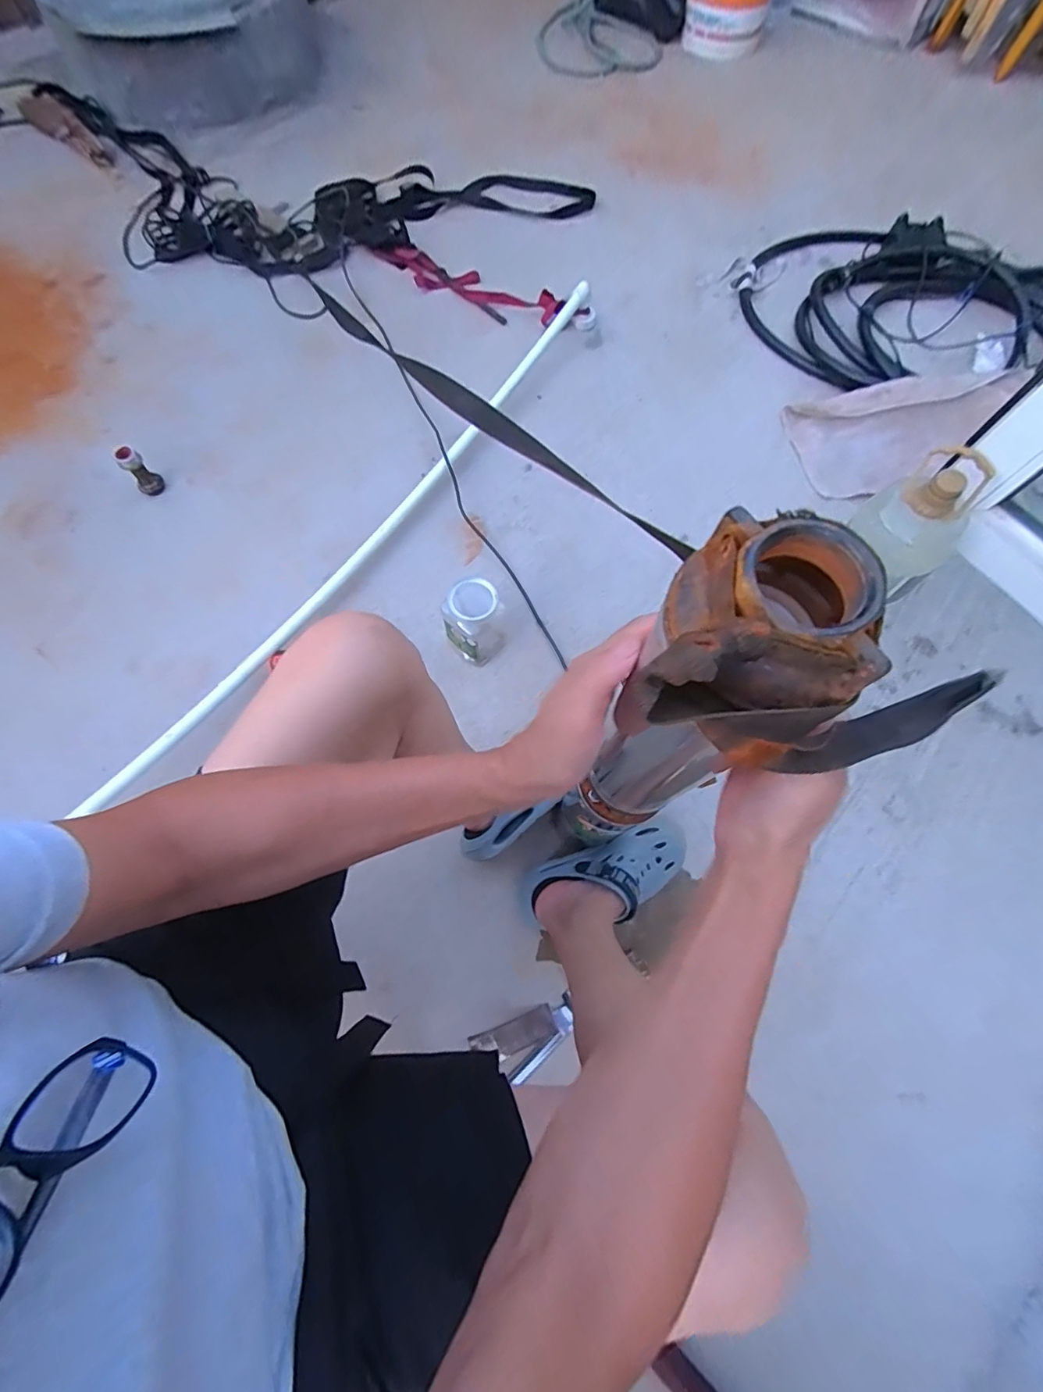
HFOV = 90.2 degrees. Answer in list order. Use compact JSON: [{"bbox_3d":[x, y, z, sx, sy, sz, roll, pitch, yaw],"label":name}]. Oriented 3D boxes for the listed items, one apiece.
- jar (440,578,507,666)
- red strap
[{"bbox_3d":[-0.080,-0.127,0.887,0.092,0.126,0.103,35,74,11],"label":"jar"},{"bbox_3d":[-0.143,-0.990,1.234,0.489,0.034,0.099,24,73,7],"label":"red strap"}]

